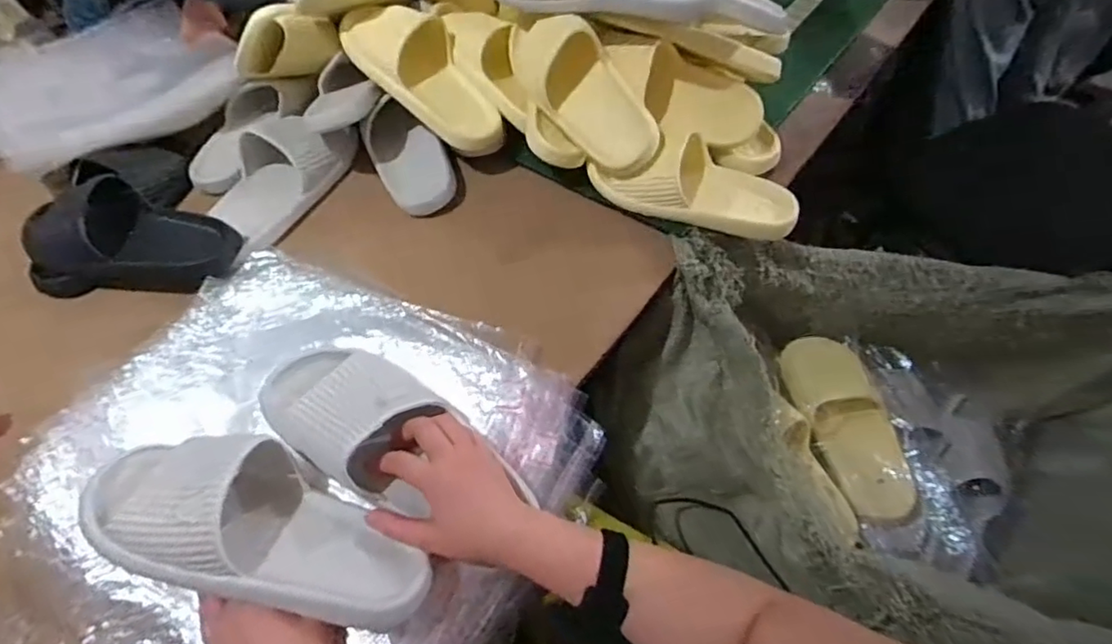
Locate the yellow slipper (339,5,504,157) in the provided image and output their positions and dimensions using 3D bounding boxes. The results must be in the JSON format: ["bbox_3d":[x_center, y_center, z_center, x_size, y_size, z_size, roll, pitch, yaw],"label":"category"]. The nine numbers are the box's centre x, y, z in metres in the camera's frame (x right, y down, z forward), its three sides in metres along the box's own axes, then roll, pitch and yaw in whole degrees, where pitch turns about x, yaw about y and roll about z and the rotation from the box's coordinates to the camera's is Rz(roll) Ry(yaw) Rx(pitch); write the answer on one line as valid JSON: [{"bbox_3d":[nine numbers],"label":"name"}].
[{"bbox_3d":[-0.169,-0.329,0.791,0.109,0.066,0.263,-42,87,-22],"label":"yellow slipper"}]

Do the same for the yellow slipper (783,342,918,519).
[{"bbox_3d":[0.389,0.141,0.812,0.111,0.084,0.250,-4,56,2],"label":"yellow slipper"}]

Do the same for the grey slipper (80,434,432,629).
[{"bbox_3d":[-0.241,0.167,0.493,0.280,0.069,0.114,21,59,1],"label":"grey slipper"}]

